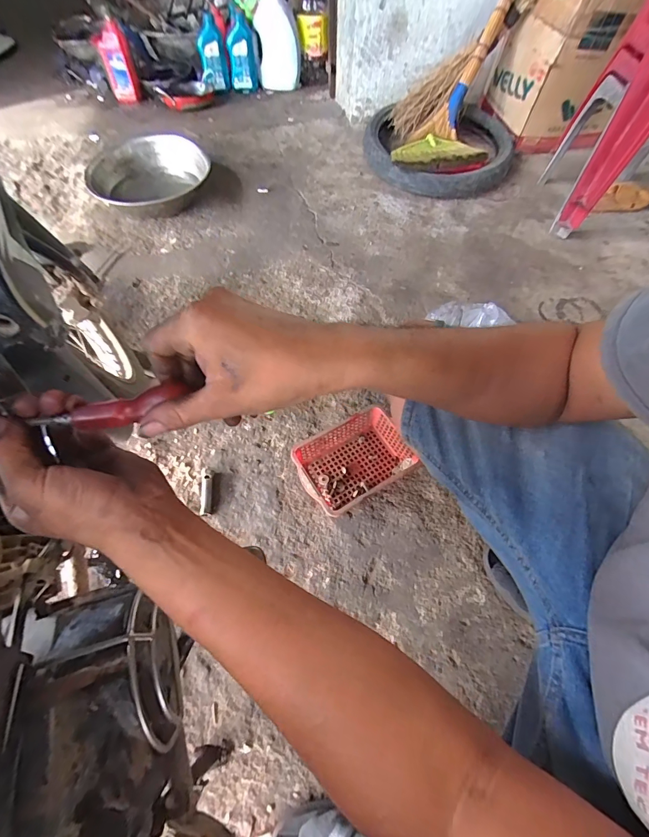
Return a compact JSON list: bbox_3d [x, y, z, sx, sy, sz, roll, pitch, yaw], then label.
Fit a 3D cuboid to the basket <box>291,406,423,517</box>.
[{"bbox_3d":[0.052,0.094,0.777,0.211,0.064,0.157,-29,67,-15],"label":"basket"}]

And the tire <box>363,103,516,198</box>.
[{"bbox_3d":[0.415,-0.973,1.360,0.544,0.089,0.451,-3,63,-3],"label":"tire"}]

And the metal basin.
[{"bbox_3d":[-0.560,-0.769,1.218,0.340,0.121,0.340,1,63,-1],"label":"metal basin"}]

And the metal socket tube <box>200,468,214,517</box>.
[{"bbox_3d":[-0.244,0.153,0.783,0.023,0.015,0.097,-2,63,-3],"label":"metal socket tube"}]

